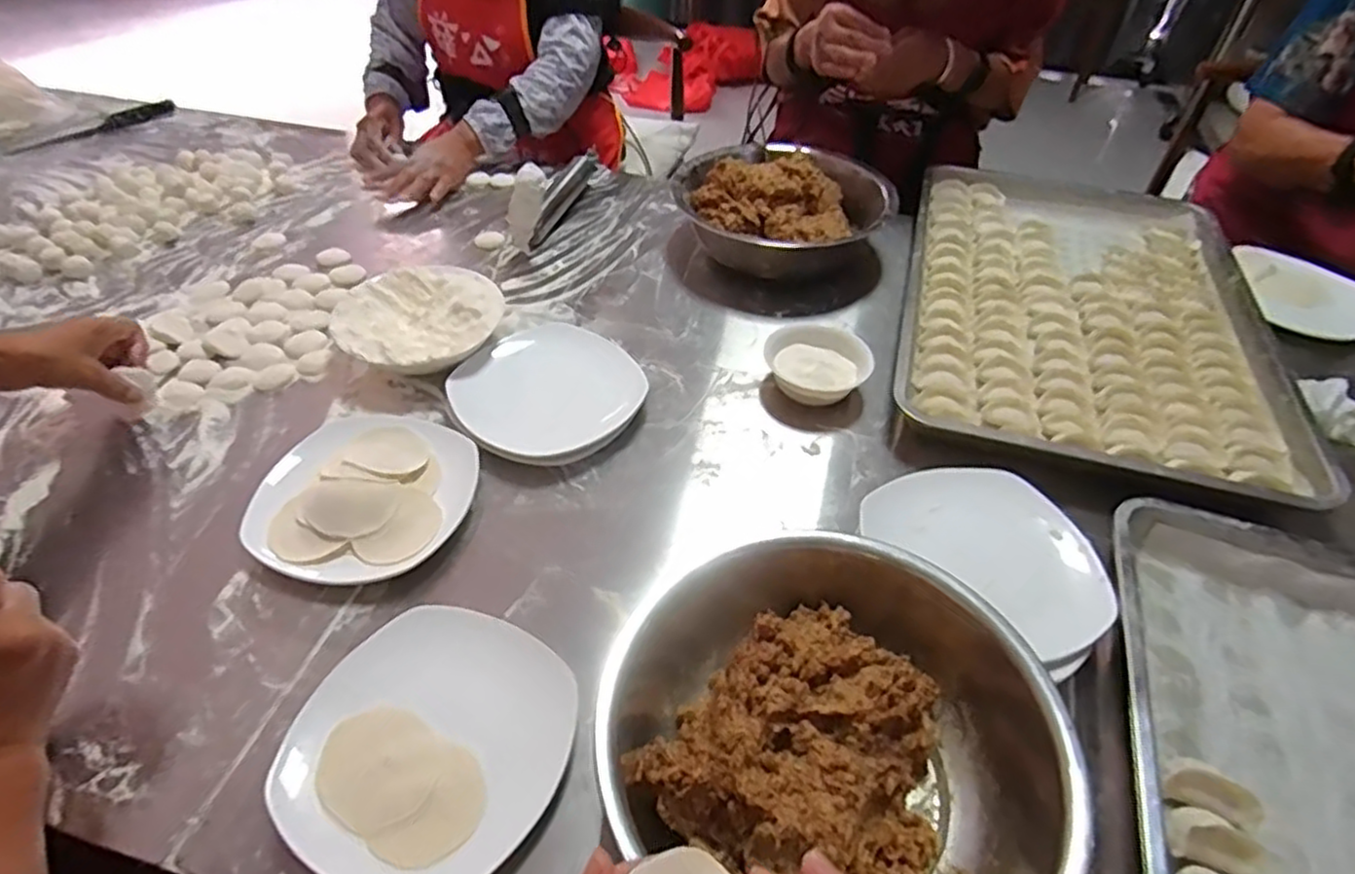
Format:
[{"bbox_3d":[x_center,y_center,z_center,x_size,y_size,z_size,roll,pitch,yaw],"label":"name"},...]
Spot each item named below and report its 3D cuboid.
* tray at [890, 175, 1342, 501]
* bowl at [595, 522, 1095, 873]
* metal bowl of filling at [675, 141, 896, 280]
[{"bbox_3d":[0.484,-0.177,0.848,0.391,0.035,0.607,14,47,11],"label":"tray"},{"bbox_3d":[0.106,0.183,0.472,0.278,0.083,0.263,19,48,16],"label":"bowl"},{"bbox_3d":[0.132,-0.309,0.916,0.282,0.096,0.224,22,49,19],"label":"metal bowl of filling"}]

